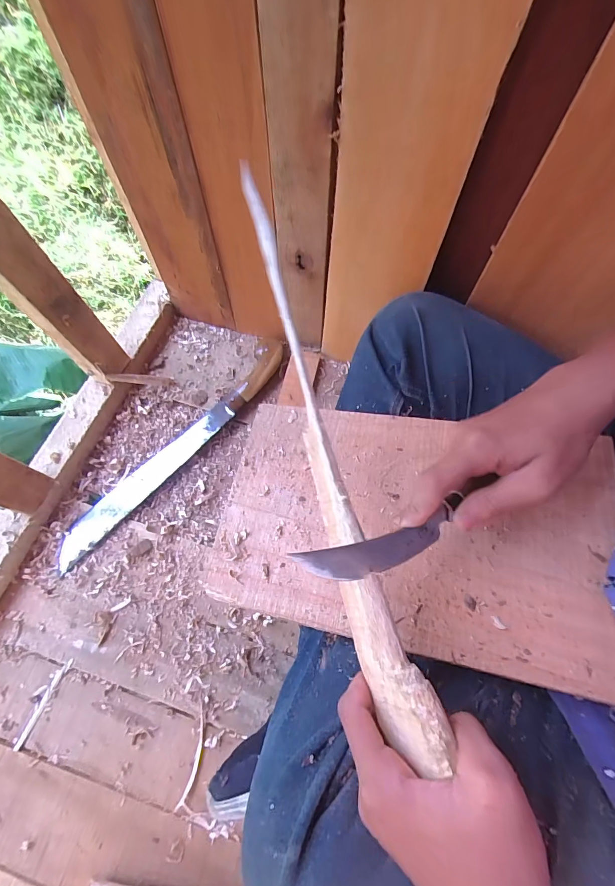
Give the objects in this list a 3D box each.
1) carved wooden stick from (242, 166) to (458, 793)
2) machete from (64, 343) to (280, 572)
[{"bbox_3d":[0.011,-0.014,0.256,0.031,0.039,0.397,-14,77,-5],"label":"carved wooden stick"},{"bbox_3d":[-0.179,-0.003,0.535,0.054,0.039,0.424,38,73,14],"label":"machete"}]

